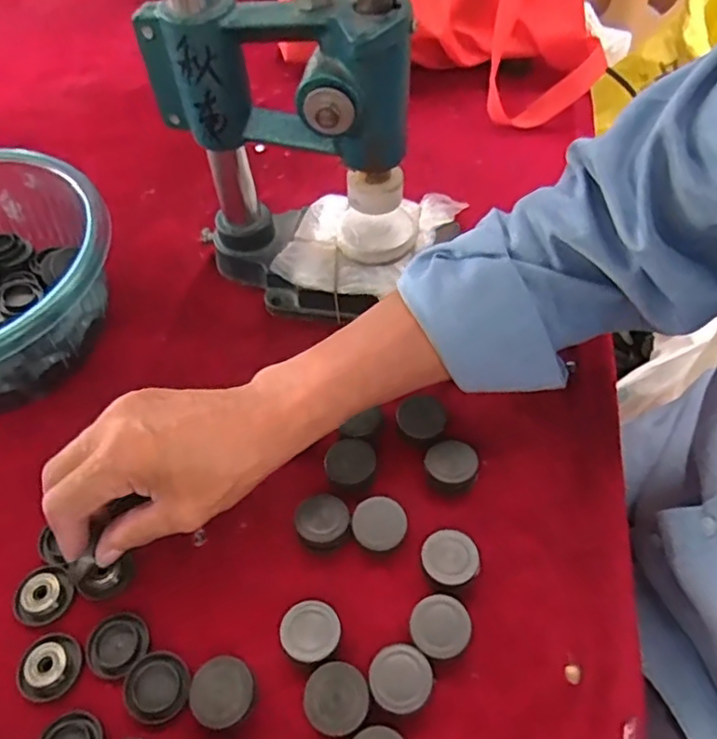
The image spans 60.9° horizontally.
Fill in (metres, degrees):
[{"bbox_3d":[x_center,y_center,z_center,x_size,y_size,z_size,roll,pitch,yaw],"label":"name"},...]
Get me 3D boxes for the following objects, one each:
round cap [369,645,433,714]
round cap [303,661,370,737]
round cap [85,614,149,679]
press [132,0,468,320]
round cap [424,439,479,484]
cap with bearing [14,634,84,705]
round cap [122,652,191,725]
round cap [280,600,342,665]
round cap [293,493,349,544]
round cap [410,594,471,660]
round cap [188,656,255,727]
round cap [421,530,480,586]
[{"bbox_3d":[0.022,0.163,0.320,0.031,0.021,0.031,-1,54,1],"label":"round cap"},{"bbox_3d":[-0.011,0.172,0.316,0.032,0.020,0.032,-1,54,1],"label":"round cap"},{"bbox_3d":[-0.134,0.153,0.339,0.031,0.006,0.034,-1,54,1],"label":"round cap"},{"bbox_3d":[-0.025,-0.204,0.361,0.161,0.372,0.140,29,60,21],"label":"press"},{"bbox_3d":[0.059,0.060,0.390,0.032,0.012,0.030,-1,54,1],"label":"round cap"},{"bbox_3d":[-0.168,0.160,0.330,0.031,0.011,0.031,-1,54,1],"label":"cap with bearing"},{"bbox_3d":[-0.106,0.168,0.322,0.032,0.012,0.032,-1,54,1],"label":"round cap"},{"bbox_3d":[-0.026,0.146,0.336,0.031,0.020,0.030,-1,54,1],"label":"round cap"},{"bbox_3d":[-0.022,0.094,0.374,0.031,0.017,0.032,-1,54,1],"label":"round cap"},{"bbox_3d":[0.045,0.142,0.334,0.032,0.016,0.032,-1,54,1],"label":"round cap"},{"bbox_3d":[-0.070,0.169,0.319,0.032,0.015,0.032,-1,54,1],"label":"round cap"},{"bbox_3d":[0.053,0.111,0.355,0.032,0.015,0.031,-1,54,1],"label":"round cap"}]

